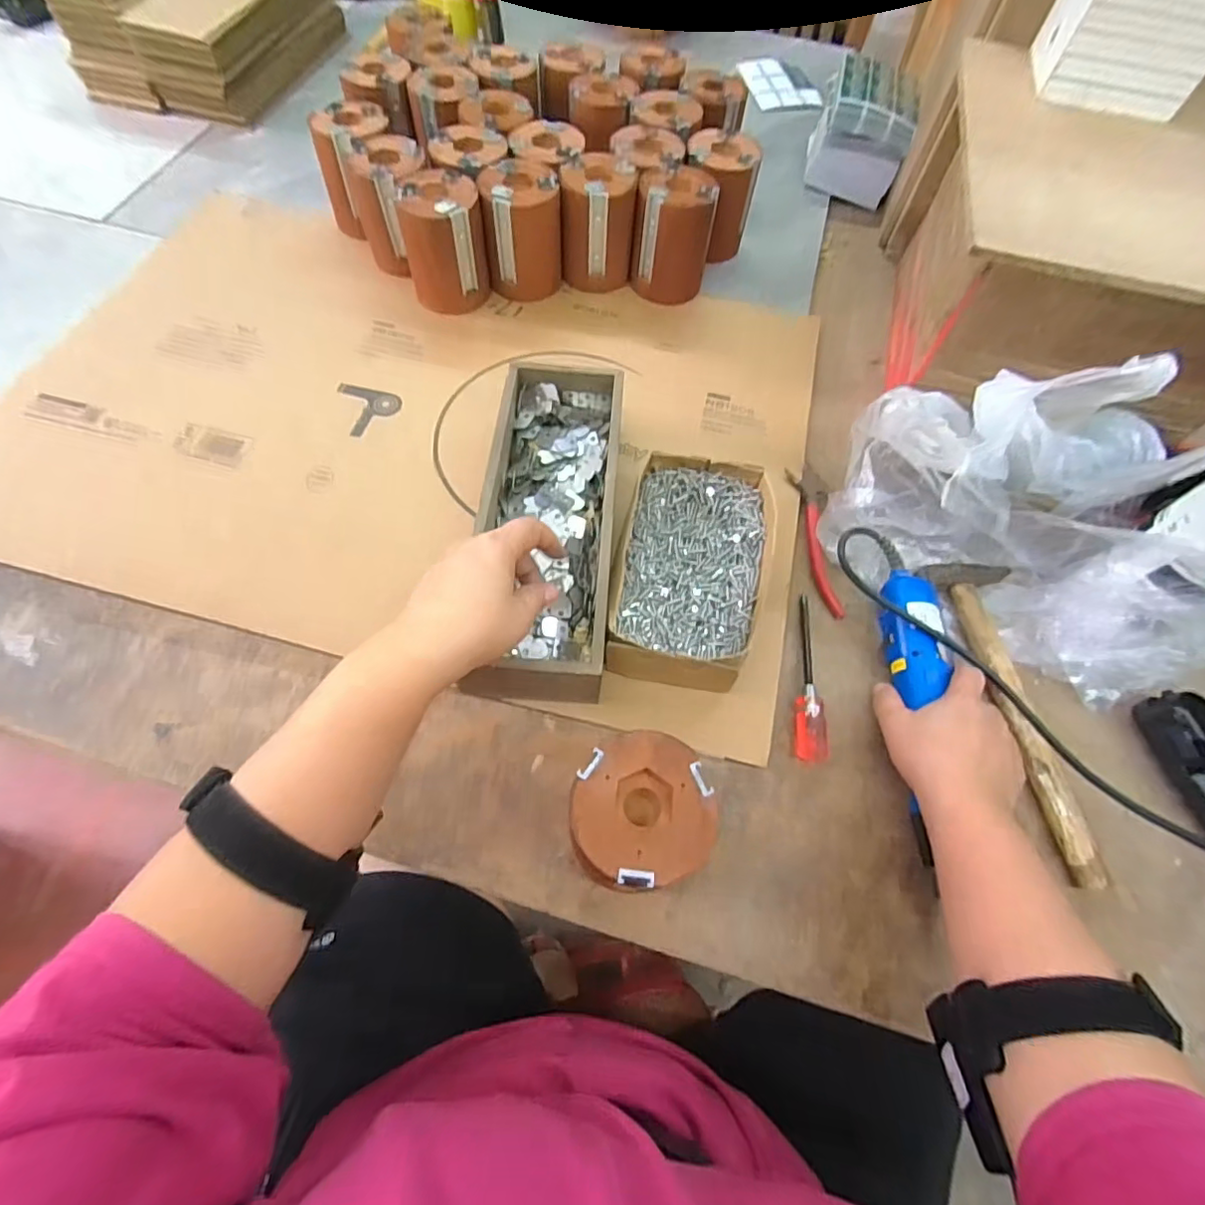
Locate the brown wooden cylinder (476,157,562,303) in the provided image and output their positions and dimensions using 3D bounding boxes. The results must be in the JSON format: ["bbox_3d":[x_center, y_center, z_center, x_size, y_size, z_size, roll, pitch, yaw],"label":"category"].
[{"bbox_3d":[-0.084,-0.382,0.598,0.076,0.099,0.074,-7,65,-7],"label":"brown wooden cylinder"}]

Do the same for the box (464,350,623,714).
[{"bbox_3d":[-0.042,-0.061,0.457,0.098,0.070,0.288,5,64,-1],"label":"box"}]

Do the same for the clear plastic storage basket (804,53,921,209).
[{"bbox_3d":[0.327,-0.594,0.729,0.105,0.093,0.136,14,64,3],"label":"clear plastic storage basket"}]

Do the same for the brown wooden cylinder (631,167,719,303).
[{"bbox_3d":[0.074,-0.382,0.605,0.078,0.098,0.082,13,64,2],"label":"brown wooden cylinder"}]

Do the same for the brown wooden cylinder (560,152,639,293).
[{"bbox_3d":[-0.005,-0.397,0.608,0.075,0.099,0.080,2,64,-3],"label":"brown wooden cylinder"}]

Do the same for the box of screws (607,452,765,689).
[{"bbox_3d":[0.067,-0.023,0.448,0.103,0.057,0.187,11,64,2],"label":"box of screws"}]

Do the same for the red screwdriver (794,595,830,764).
[{"bbox_3d":[0.162,0.052,0.440,0.023,0.025,0.136,13,64,2],"label":"red screwdriver"}]

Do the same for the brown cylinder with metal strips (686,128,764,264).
[{"bbox_3d":[0.125,-0.444,0.638,0.084,0.099,0.078,41,68,15],"label":"brown cylinder with metal strips"}]

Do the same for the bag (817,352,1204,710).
[{"bbox_3d":[0.337,-0.074,0.445,0.281,0.150,0.171,30,66,10],"label":"bag"}]

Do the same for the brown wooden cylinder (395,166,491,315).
[{"bbox_3d":[-0.156,-0.357,0.578,0.075,0.101,0.081,-9,65,-8],"label":"brown wooden cylinder"}]

